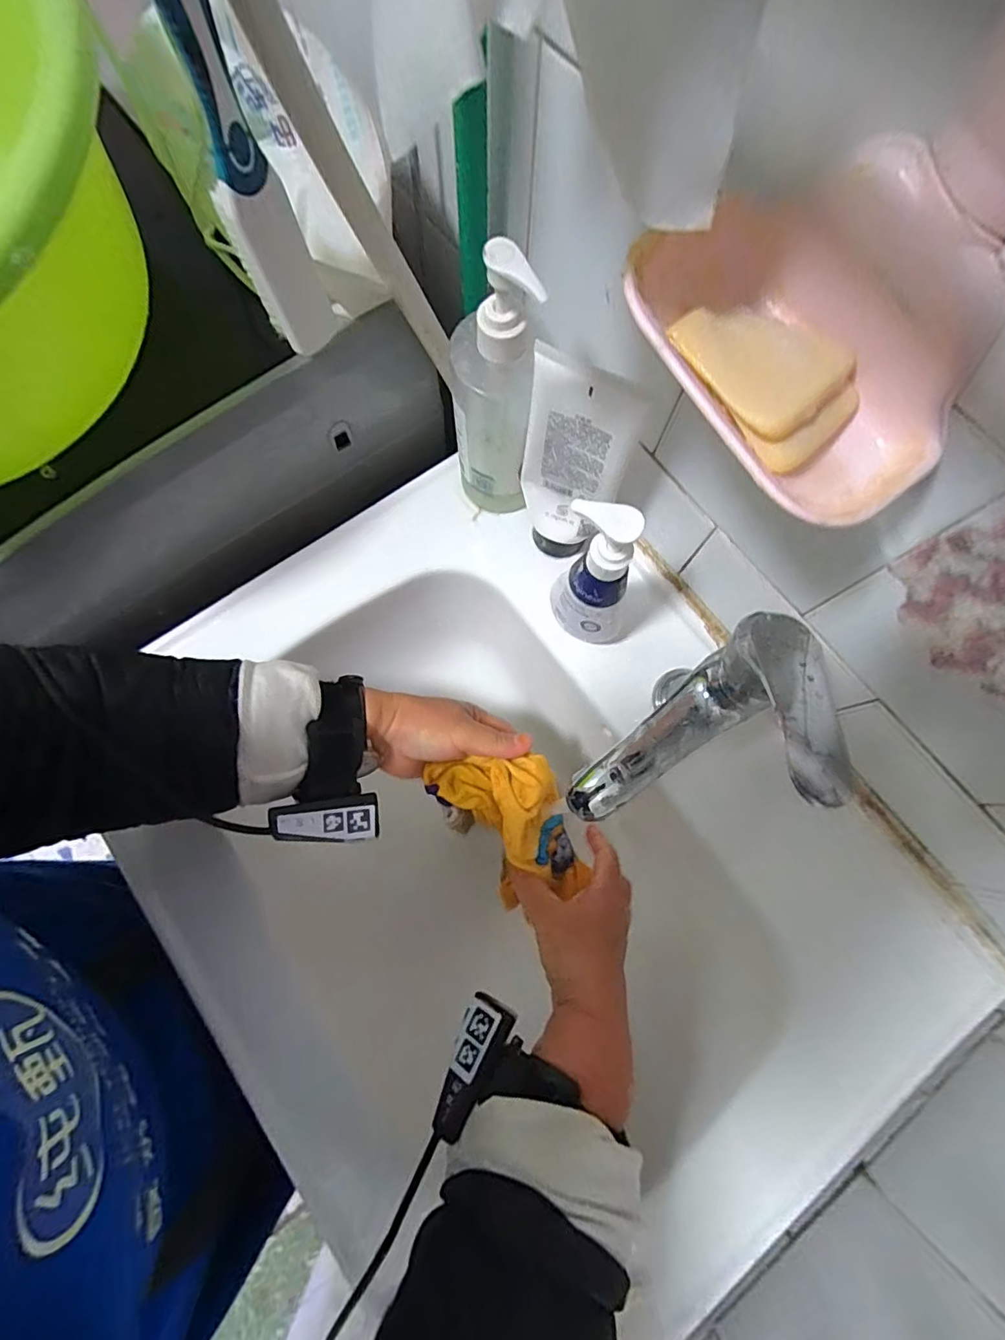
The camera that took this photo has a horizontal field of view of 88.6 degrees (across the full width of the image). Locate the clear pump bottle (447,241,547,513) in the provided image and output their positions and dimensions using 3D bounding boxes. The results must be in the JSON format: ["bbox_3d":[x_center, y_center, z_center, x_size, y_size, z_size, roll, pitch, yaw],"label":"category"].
[{"bbox_3d":[-0.010,-0.185,0.367,0.056,0.207,0.057,-8,73,-3],"label":"clear pump bottle"}]

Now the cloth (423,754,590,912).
[{"bbox_3d":[0.006,0.123,0.404,0.089,0.064,0.125,-22,74,-7],"label":"cloth"}]

